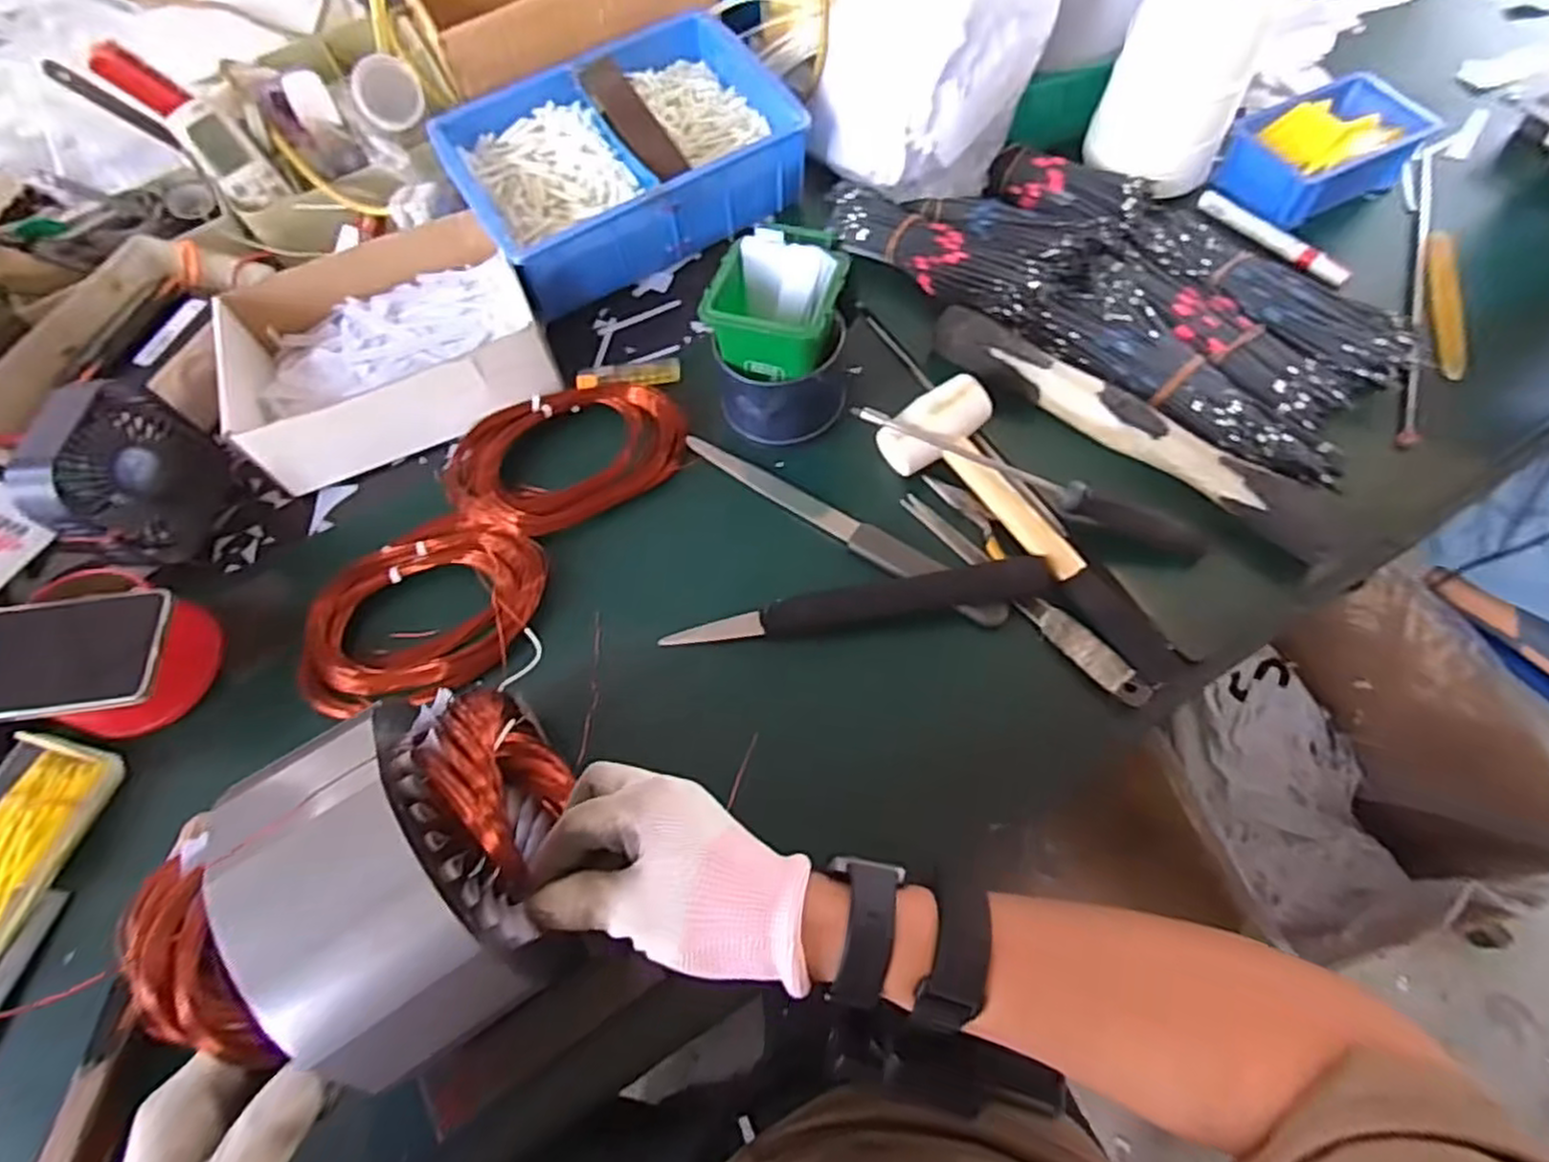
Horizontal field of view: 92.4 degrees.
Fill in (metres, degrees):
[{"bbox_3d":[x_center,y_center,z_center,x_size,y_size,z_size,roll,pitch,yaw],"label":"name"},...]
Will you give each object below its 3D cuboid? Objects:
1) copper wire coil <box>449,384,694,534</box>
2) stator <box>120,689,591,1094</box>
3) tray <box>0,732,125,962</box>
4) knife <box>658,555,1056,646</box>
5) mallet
[{"bbox_3d":[-0.167,-0.103,0.589,0.191,0.033,0.127,-16,63,-4],"label":"copper wire coil"},{"bbox_3d":[-0.169,0.145,0.333,0.153,0.127,0.126,-30,66,-10],"label":"stator"},{"bbox_3d":[-0.500,0.174,0.486,0.086,0.020,0.140,14,65,11],"label":"tray"},{"bbox_3d":[0.058,0.016,0.518,0.262,0.024,0.029,-8,64,0],"label":"knife"},{"bbox_3d":[0.169,-0.030,0.520,0.083,0.051,0.259,-27,65,-9],"label":"mallet"}]

